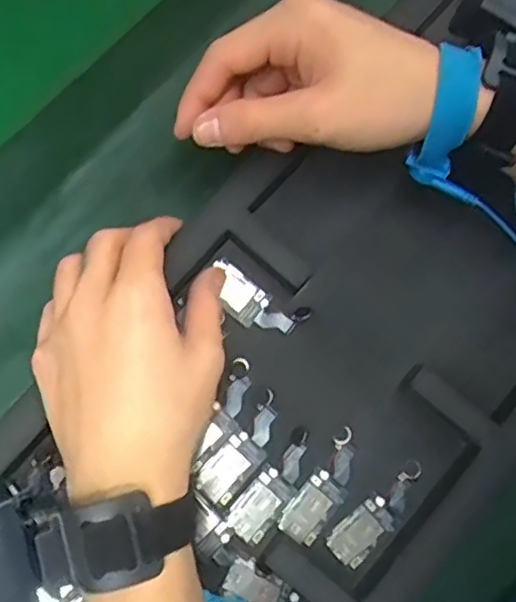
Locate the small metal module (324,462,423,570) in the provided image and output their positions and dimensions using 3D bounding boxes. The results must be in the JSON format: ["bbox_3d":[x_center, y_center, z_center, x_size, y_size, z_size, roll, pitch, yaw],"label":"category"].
[{"bbox_3d":[0.067,0.116,0.356,0.064,0.008,0.021,-42,82,-7],"label":"small metal module"}]

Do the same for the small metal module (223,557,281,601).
[{"bbox_3d":[-0.002,0.149,0.344,0.029,0.004,0.018,32,81,6],"label":"small metal module"}]

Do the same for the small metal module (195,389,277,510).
[{"bbox_3d":[-0.007,0.081,0.356,0.022,0.005,0.064,39,82,7],"label":"small metal module"}]

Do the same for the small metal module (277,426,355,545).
[{"bbox_3d":[0.037,0.102,0.356,0.023,0.005,0.062,35,82,7],"label":"small metal module"}]

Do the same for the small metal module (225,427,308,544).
[{"bbox_3d":[0.010,0.100,0.356,0.022,0.005,0.064,40,84,4],"label":"small metal module"}]

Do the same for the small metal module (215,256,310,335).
[{"bbox_3d":[-0.001,0.002,0.370,0.057,0.010,0.025,29,81,6],"label":"small metal module"}]

